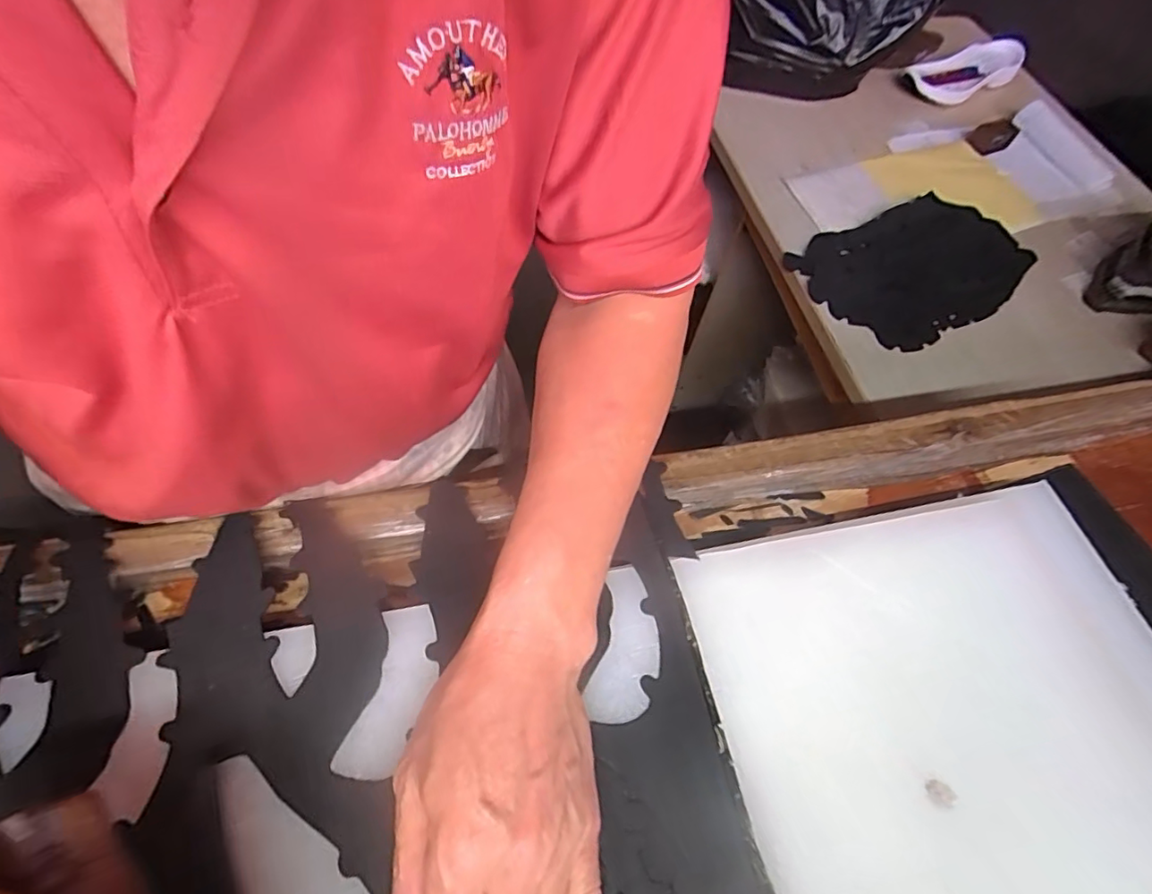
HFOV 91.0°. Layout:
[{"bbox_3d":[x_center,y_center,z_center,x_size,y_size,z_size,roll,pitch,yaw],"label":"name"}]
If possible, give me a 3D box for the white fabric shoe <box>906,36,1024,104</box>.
[{"bbox_3d":[0.753,-0.726,1.087,0.284,0.039,0.141,-39,70,-20],"label":"white fabric shoe"}]

